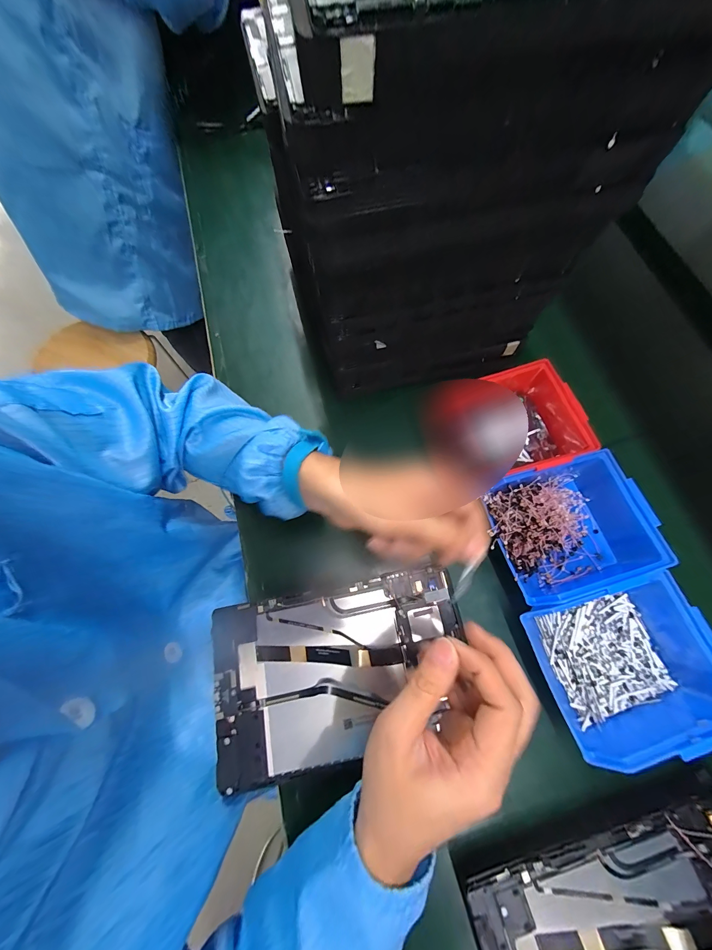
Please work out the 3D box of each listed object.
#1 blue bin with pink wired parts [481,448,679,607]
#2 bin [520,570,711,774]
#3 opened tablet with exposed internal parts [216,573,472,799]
[{"bbox_3d":[0.222,0.055,0.339,0.161,0.067,0.125,-16,72,-6],"label":"blue bin with pink wired parts"},{"bbox_3d":[0.255,0.170,0.299,0.154,0.063,0.118,-16,72,-6],"label":"bin"},{"bbox_3d":[-0.013,0.183,0.302,0.239,0.019,0.147,-11,70,-2],"label":"opened tablet with exposed internal parts"}]

